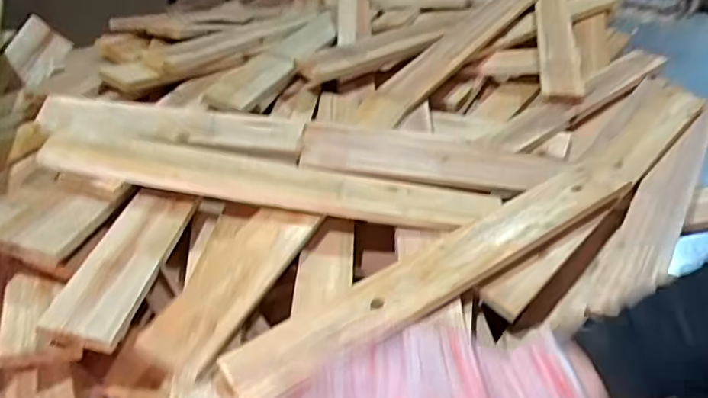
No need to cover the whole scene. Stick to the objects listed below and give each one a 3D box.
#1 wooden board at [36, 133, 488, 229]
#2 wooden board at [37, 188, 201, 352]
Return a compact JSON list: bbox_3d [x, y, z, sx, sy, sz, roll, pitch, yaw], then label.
[{"bbox_3d":[-0.078,-0.016,0.590,0.472,0.023,0.065,8,42,-10],"label":"wooden board"},{"bbox_3d":[-0.204,0.050,0.492,0.059,0.019,0.190,18,34,-5],"label":"wooden board"}]

